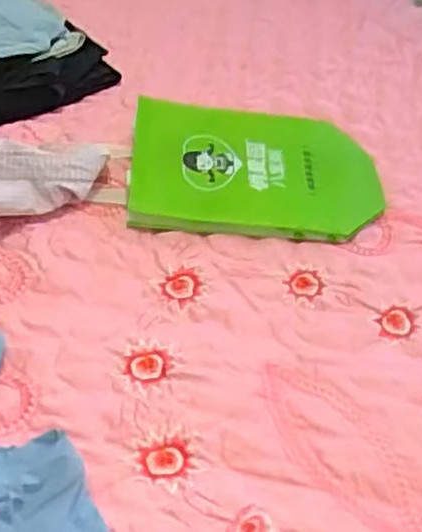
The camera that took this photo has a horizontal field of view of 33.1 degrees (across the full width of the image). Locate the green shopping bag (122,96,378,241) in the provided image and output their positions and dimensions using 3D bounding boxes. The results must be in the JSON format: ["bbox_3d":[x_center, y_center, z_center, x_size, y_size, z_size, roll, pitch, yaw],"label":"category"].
[{"bbox_3d":[0.055,-0.120,0.887,0.313,0.045,0.225,6,41,1],"label":"green shopping bag"}]

